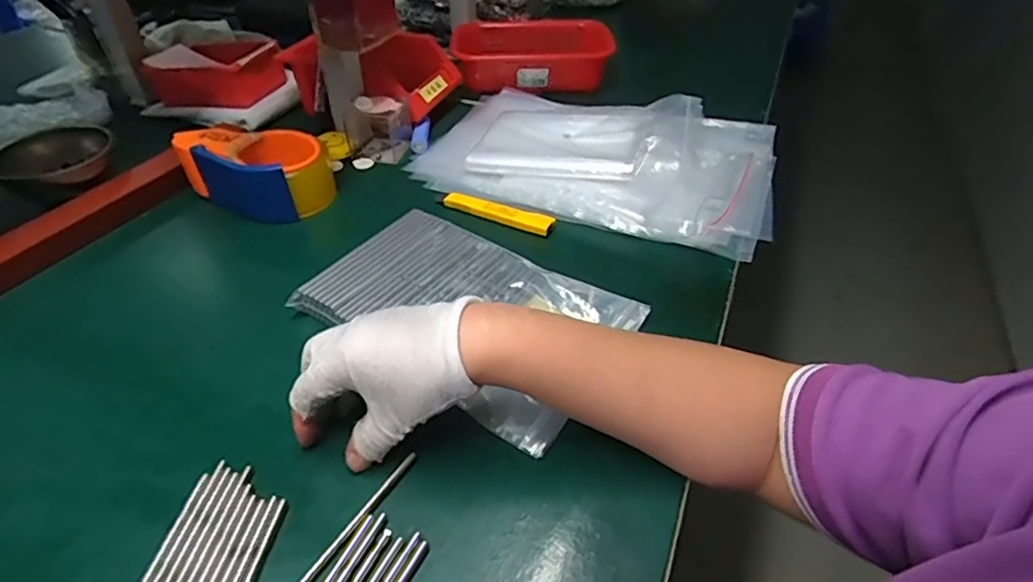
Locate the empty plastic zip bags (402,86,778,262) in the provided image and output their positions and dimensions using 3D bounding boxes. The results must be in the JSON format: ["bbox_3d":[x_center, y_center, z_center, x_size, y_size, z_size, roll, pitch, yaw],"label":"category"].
[{"bbox_3d":[0.084,-0.162,0.632,0.371,0.042,0.233,16,45,18],"label":"empty plastic zip bags"}]

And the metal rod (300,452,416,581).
[{"bbox_3d":[-0.100,0.141,0.331,0.006,0.004,0.134,22,47,24],"label":"metal rod"}]

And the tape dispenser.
[{"bbox_3d":[-0.257,-0.124,0.600,0.130,0.071,0.090,19,46,20],"label":"tape dispenser"}]

